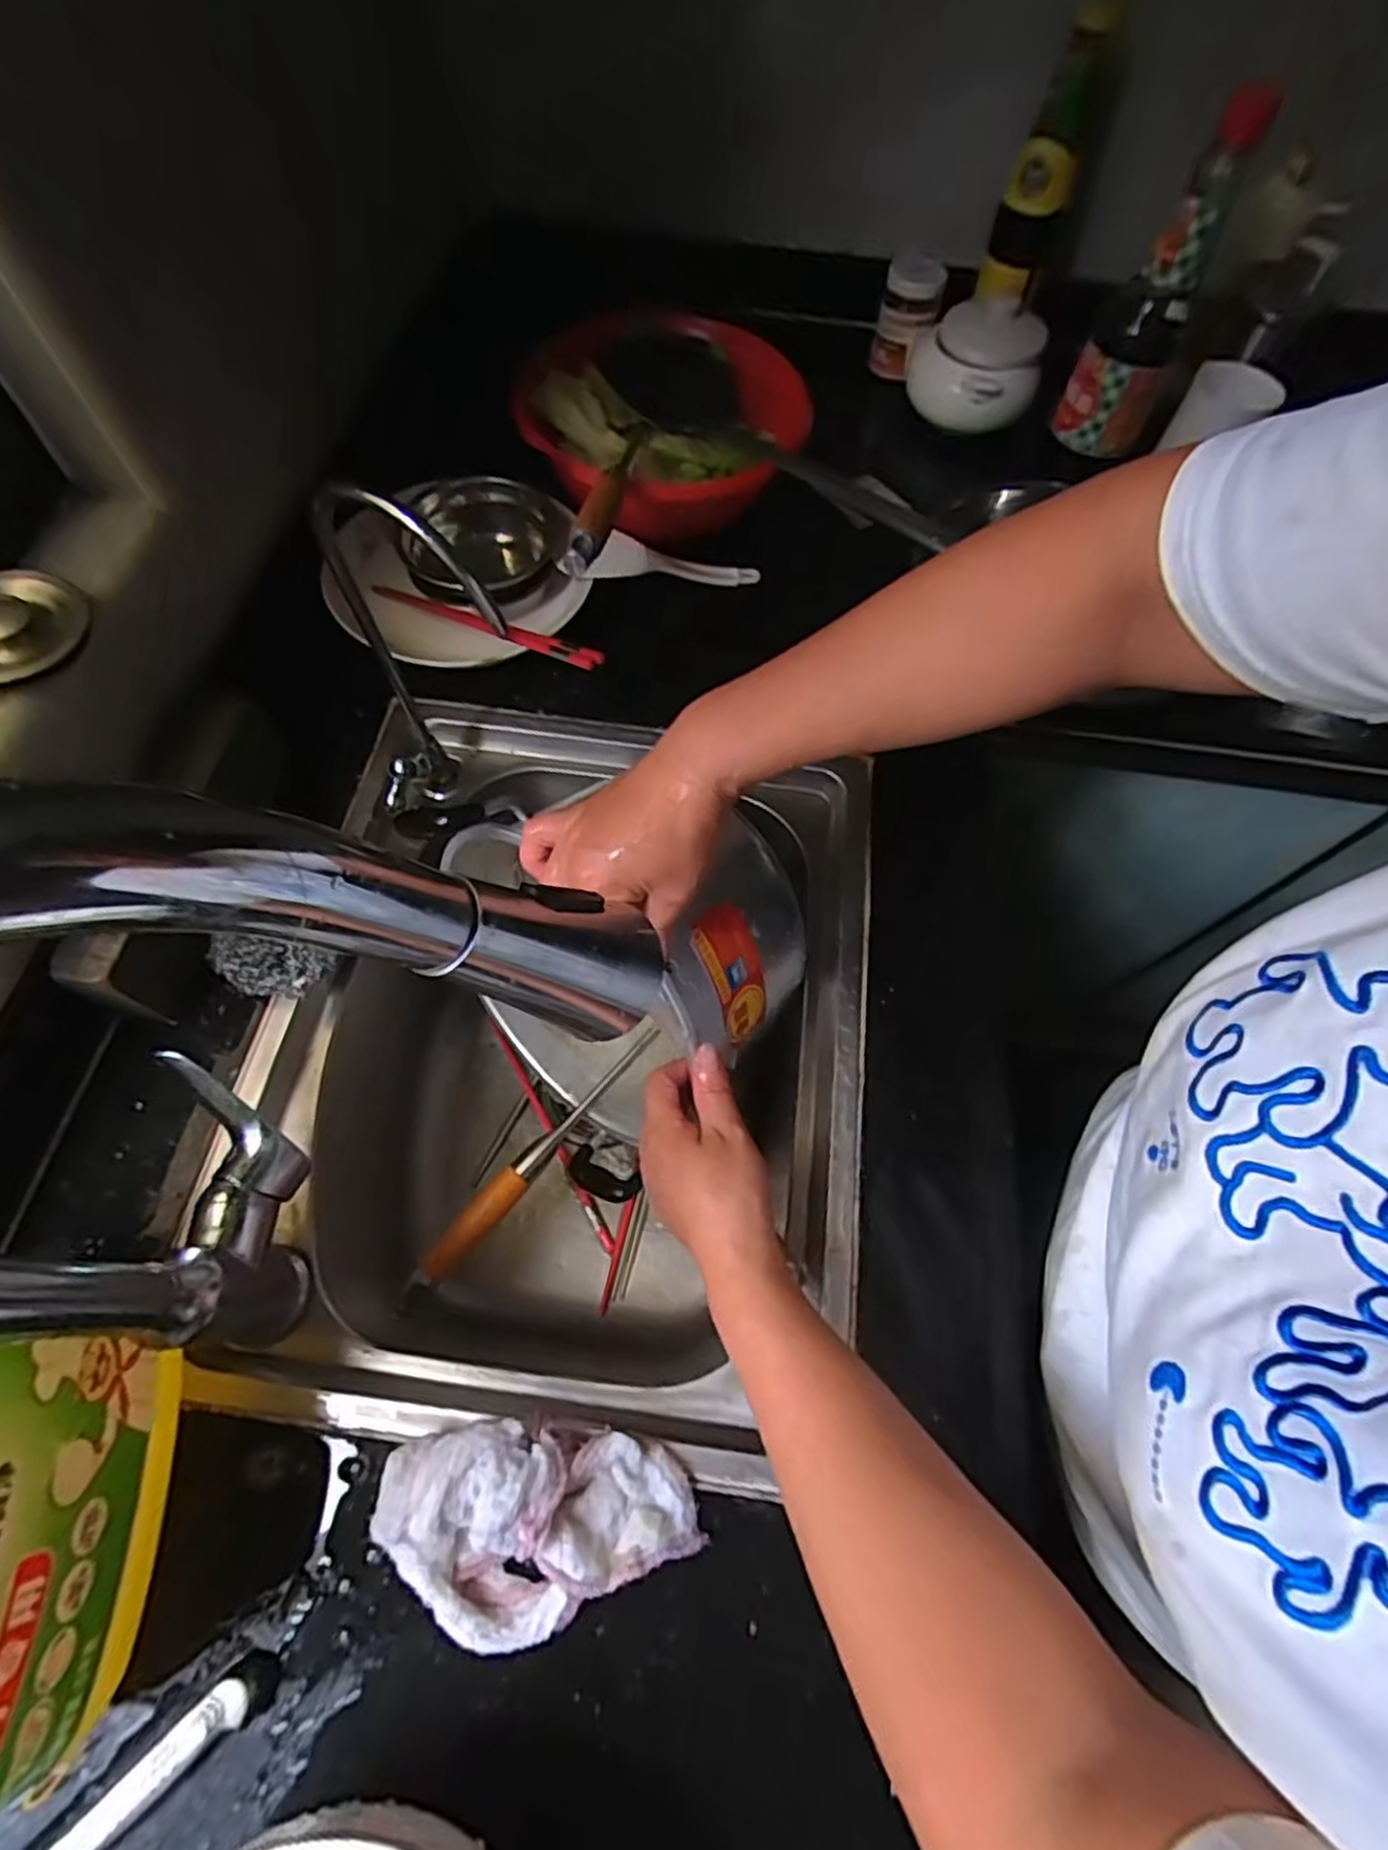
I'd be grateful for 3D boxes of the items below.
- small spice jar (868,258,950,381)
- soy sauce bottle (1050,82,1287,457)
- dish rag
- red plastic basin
[{"bbox_3d":[0.222,-0.634,0.775,0.056,0.088,0.053,18,65,6],"label":"small spice jar"},{"bbox_3d":[0.398,-0.534,0.634,0.073,0.231,0.063,36,68,14],"label":"soy sauce bottle"},{"bbox_3d":[-0.076,0.294,0.359,0.149,0.039,0.083,8,64,1],"label":"dish rag"},{"bbox_3d":[-0.029,-0.442,0.680,0.234,0.093,0.236,1,64,-2],"label":"red plastic basin"}]

